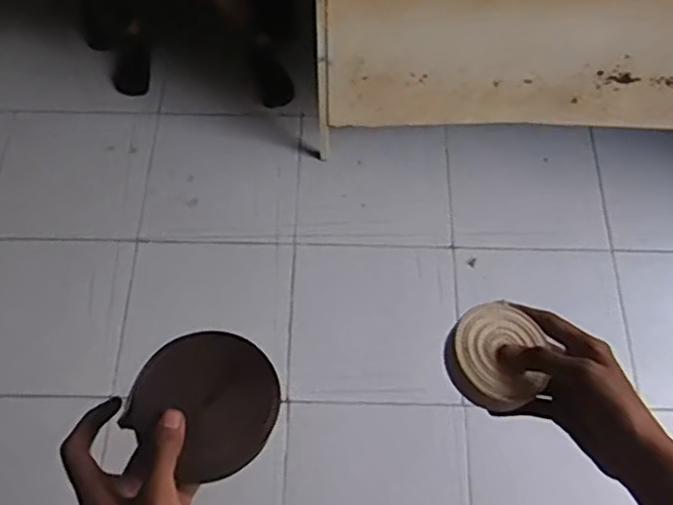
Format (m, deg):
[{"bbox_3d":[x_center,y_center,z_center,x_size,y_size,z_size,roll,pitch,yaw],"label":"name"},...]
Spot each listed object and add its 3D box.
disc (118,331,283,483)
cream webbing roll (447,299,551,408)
[{"bbox_3d":[-0.086,0.101,0.464,0.094,0.014,0.093,3,81,-19],"label":"disc"},{"bbox_3d":[0.125,0.078,0.525,0.074,0.024,0.076,0,63,0],"label":"cream webbing roll"}]

